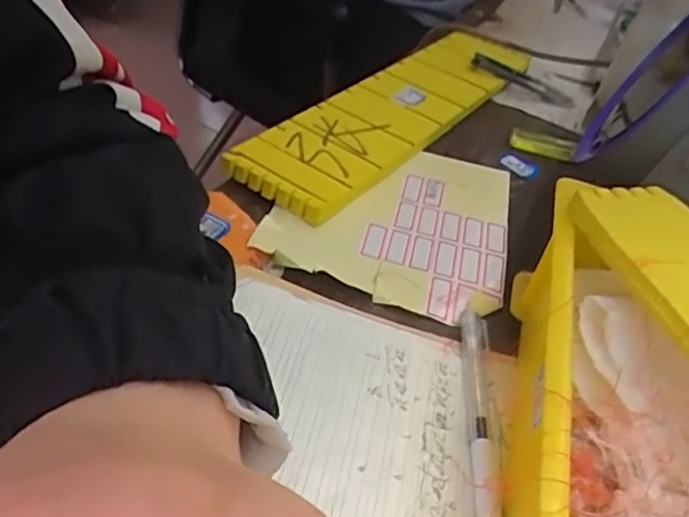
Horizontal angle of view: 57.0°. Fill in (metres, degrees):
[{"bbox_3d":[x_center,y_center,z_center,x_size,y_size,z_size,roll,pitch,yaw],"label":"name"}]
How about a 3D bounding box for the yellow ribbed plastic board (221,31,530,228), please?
[{"bbox_3d":[0.043,-0.121,0.502,0.086,0.017,0.327,33,46,21],"label":"yellow ribbed plastic board"}]

